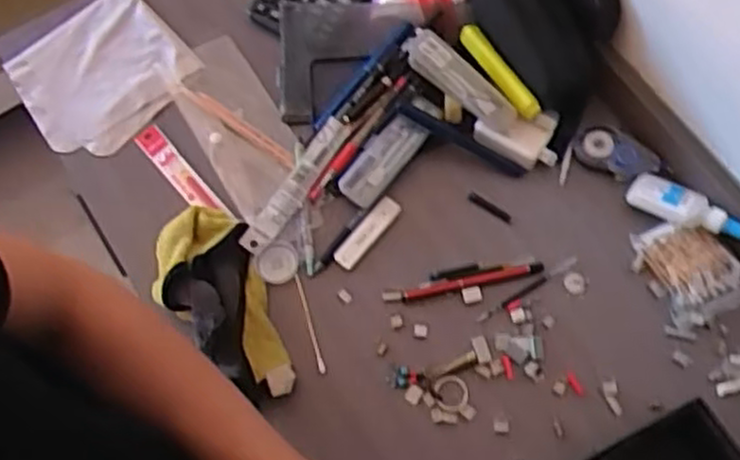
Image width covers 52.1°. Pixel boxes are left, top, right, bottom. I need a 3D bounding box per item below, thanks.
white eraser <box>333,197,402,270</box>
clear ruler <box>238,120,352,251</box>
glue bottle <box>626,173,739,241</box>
[{"bbox_3d":[-0.002,0.002,0.713,0.021,0.011,0.081,39,75,14],"label":"white eraser"},{"bbox_3d":[-0.072,-0.043,0.718,0.025,0.009,0.151,35,76,3],"label":"clear ruler"},{"bbox_3d":[0.295,-0.019,0.696,0.109,0.025,0.039,27,79,24],"label":"glue bottle"}]

